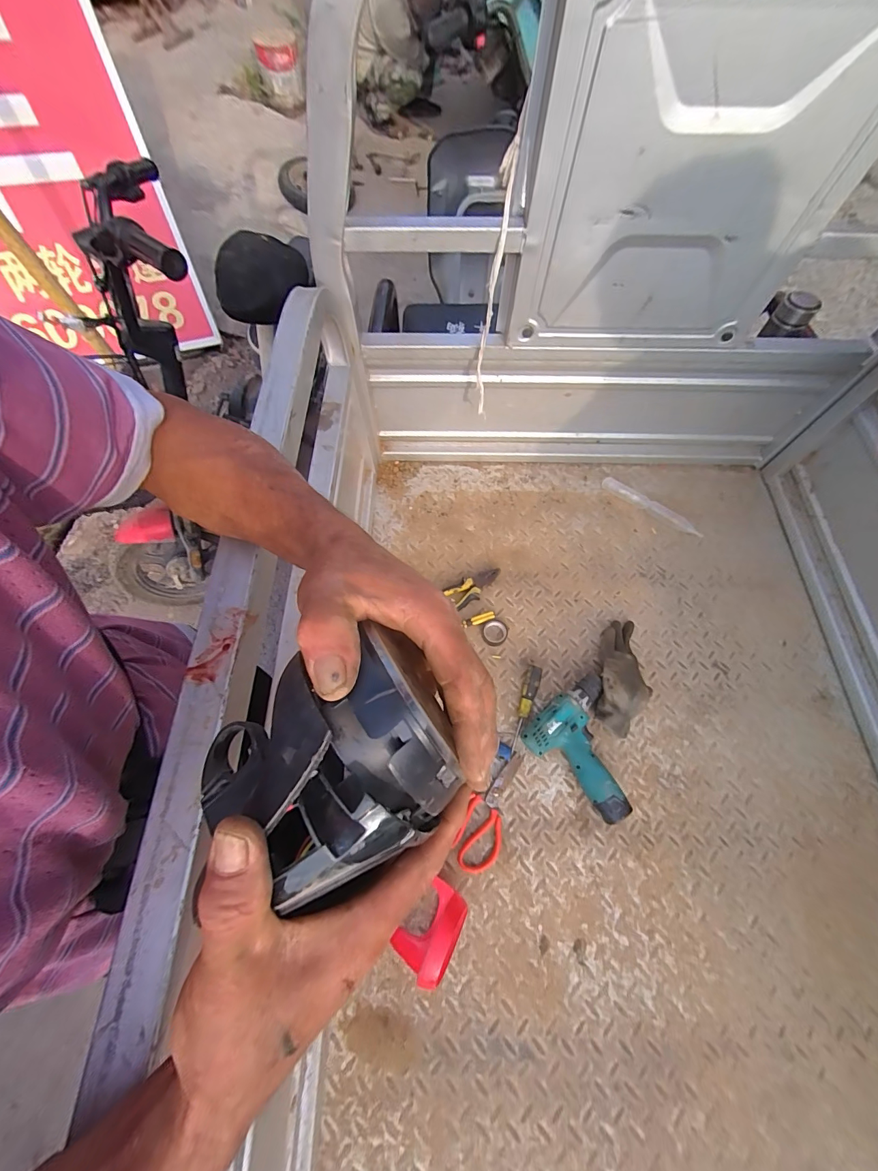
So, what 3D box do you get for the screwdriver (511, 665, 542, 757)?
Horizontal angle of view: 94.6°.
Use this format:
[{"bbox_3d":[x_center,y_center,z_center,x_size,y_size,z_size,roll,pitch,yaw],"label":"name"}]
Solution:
[{"bbox_3d":[0.155,0.221,0.736,0.025,0.033,0.157,19,69,7],"label":"screwdriver"}]

